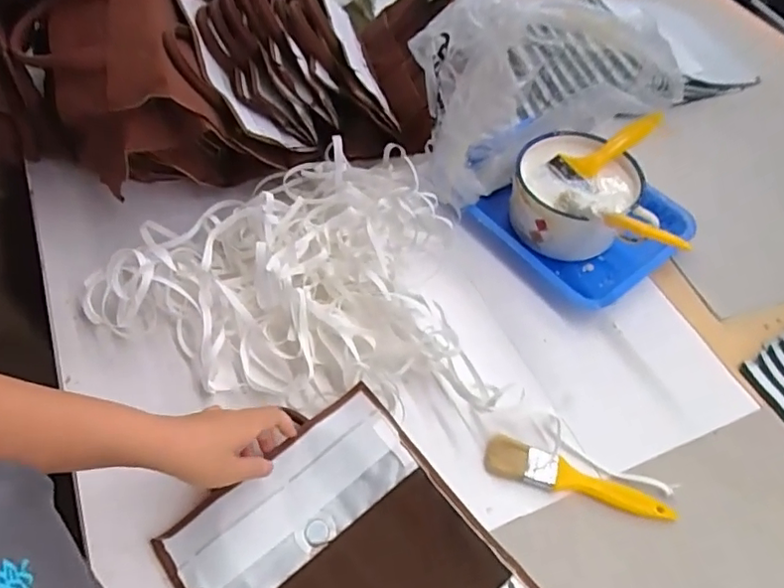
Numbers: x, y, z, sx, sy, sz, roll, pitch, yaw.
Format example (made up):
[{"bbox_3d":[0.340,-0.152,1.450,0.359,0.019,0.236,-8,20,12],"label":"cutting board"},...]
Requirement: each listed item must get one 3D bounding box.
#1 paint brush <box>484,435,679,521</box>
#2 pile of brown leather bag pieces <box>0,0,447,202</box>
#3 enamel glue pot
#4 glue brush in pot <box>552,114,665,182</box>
[{"bbox_3d":[0.179,0.178,0.548,0.178,0.008,0.035,16,55,7],"label":"paint brush"},{"bbox_3d":[-0.206,-0.295,0.713,0.495,0.204,0.286,-7,55,-8],"label":"pile of brown leather bag pieces"},{"bbox_3d":[0.225,-0.111,0.698,0.161,0.101,0.137,26,57,14],"label":"enamel glue pot"},{"bbox_3d":[0.261,-0.175,0.689,0.128,0.019,0.039,-28,57,10],"label":"glue brush in pot"}]

